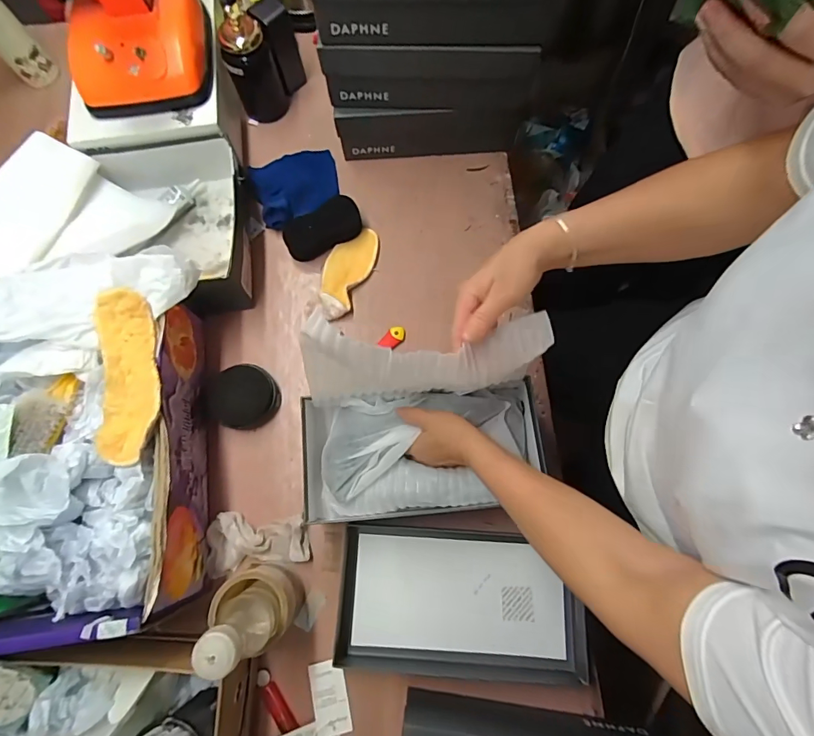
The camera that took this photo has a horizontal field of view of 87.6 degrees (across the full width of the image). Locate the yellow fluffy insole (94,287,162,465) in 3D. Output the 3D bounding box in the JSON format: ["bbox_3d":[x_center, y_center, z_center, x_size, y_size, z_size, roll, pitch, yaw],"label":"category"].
[{"bbox_3d":[-0.317,0.005,0.483,0.066,0.025,0.197,-9,74,-2],"label":"yellow fluffy insole"}]

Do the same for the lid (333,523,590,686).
[{"bbox_3d":[0.069,0.299,0.548,0.308,0.021,0.165,4,74,2],"label":"lid"}]

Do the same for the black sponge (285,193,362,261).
[{"bbox_3d":[-0.136,-0.225,0.677,0.126,0.050,0.058,-27,76,-7],"label":"black sponge"}]

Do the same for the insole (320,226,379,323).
[{"bbox_3d":[-0.097,-0.155,0.670,0.067,0.016,0.161,22,75,7],"label":"insole"}]

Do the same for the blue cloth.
[{"bbox_3d":[-0.186,-0.307,0.707,0.142,0.035,0.127,-20,75,-5],"label":"blue cloth"}]

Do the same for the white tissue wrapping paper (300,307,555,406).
[{"bbox_3d":[0.014,-0.006,0.466,0.253,0.164,0.062,1,74,1],"label":"white tissue wrapping paper"}]

